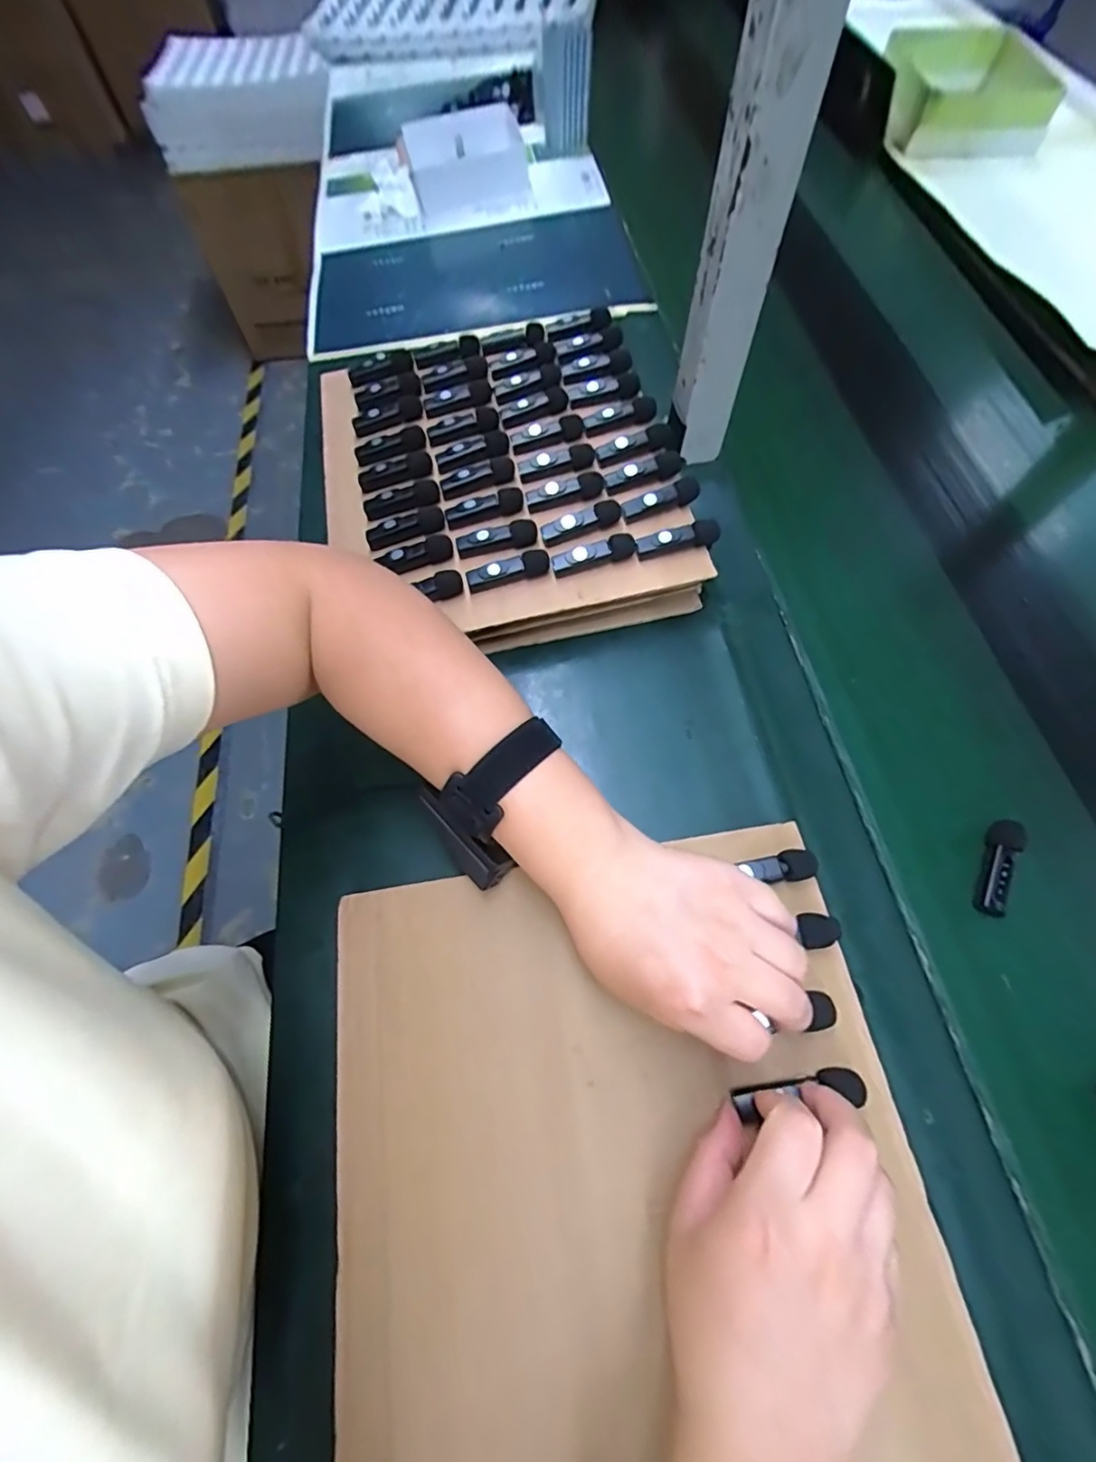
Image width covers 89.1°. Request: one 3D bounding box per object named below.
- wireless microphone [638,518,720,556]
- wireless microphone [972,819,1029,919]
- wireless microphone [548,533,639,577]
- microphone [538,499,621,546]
[{"bbox_3d":[0.100,-0.148,0.430,0.063,0.022,0.012,-8,65,-3],"label":"wireless microphone"},{"bbox_3d":[0.297,0.090,0.369,0.018,0.018,0.067,26,68,12],"label":"wireless microphone"},{"bbox_3d":[0.035,-0.136,0.430,0.064,0.020,0.014,-13,66,-6],"label":"wireless microphone"},{"bbox_3d":[0.027,-0.166,0.437,0.062,0.019,0.013,-17,66,-7],"label":"microphone"}]

